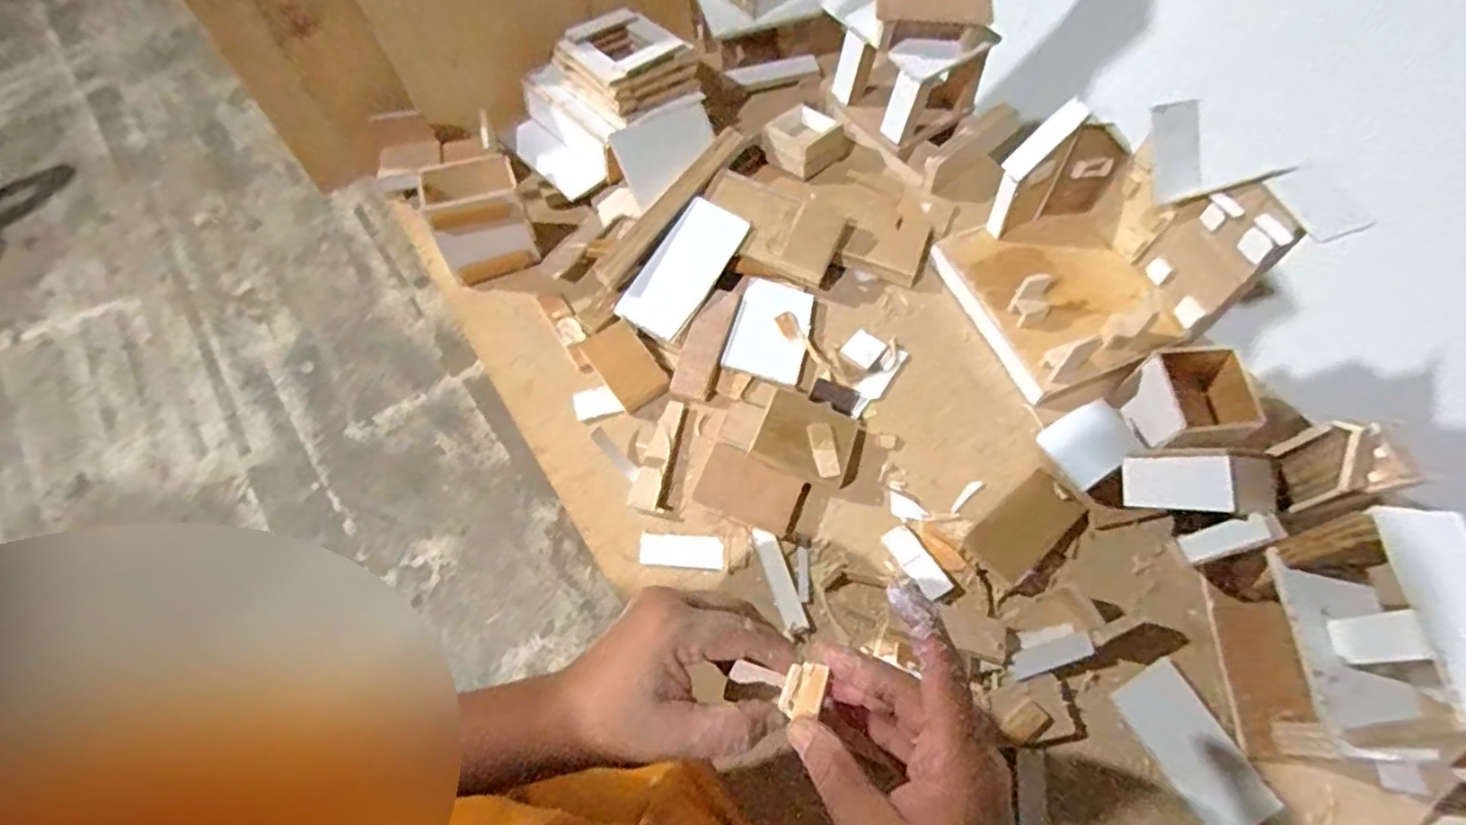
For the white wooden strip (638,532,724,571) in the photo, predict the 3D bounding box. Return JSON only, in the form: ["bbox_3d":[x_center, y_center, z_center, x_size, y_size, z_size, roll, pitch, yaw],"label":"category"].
[{"bbox_3d":[-0.039,0.106,0.508,0.063,0.004,0.025,4,63,5],"label":"white wooden strip"}]

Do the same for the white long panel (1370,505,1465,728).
[{"bbox_3d":[0.365,0.099,0.332,0.045,0.010,0.107,4,63,5],"label":"white long panel"}]

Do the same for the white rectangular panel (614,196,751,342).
[{"bbox_3d":[-0.043,-0.128,0.590,0.062,0.005,0.129,32,84,10],"label":"white rectangular panel"}]

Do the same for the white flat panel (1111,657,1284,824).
[{"bbox_3d":[0.302,0.217,0.432,0.055,0.008,0.099,-24,64,-9],"label":"white flat panel"}]

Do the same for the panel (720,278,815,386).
[{"bbox_3d":[0.033,-0.074,0.587,0.065,0.010,0.095,12,64,9],"label":"panel"}]

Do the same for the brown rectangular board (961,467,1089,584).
[{"bbox_3d":[0.221,0.086,0.502,0.086,0.011,0.047,-39,67,-16],"label":"brown rectangular board"}]

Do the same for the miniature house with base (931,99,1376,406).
[{"bbox_3d":[0.286,-0.134,0.539,0.164,0.143,0.184,-18,63,-6],"label":"miniature house with base"}]

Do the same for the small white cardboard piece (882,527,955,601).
[{"bbox_3d":[0.136,0.112,0.495,0.022,0.004,0.058,-30,65,-12],"label":"small white cardboard piece"}]

